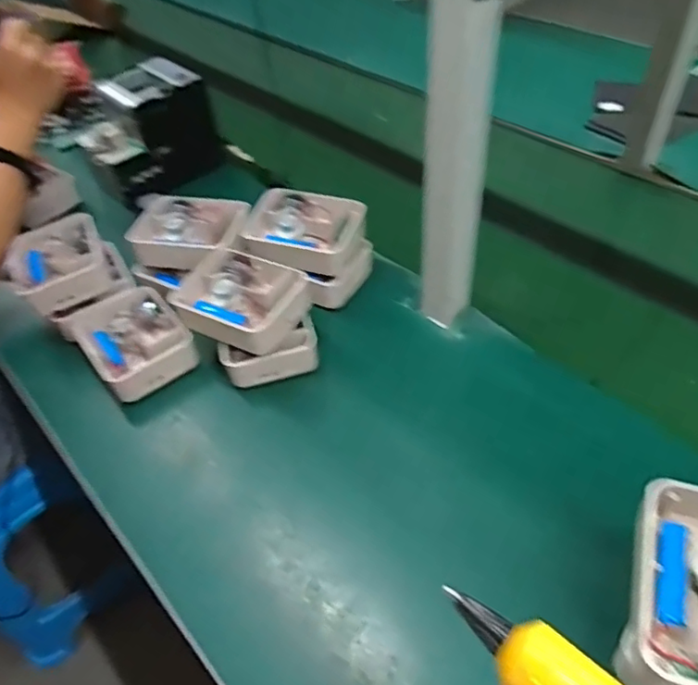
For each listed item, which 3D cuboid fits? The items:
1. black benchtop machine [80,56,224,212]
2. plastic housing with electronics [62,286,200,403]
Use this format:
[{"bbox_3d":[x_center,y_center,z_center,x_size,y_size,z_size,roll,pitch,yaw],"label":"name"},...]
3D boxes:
[{"bbox_3d":[-0.319,-0.329,0.935,0.132,0.152,0.177,32,57,30],"label":"black benchtop machine"},{"bbox_3d":[-0.252,-0.006,0.689,0.105,0.041,0.140,-33,52,-23],"label":"plastic housing with electronics"}]

